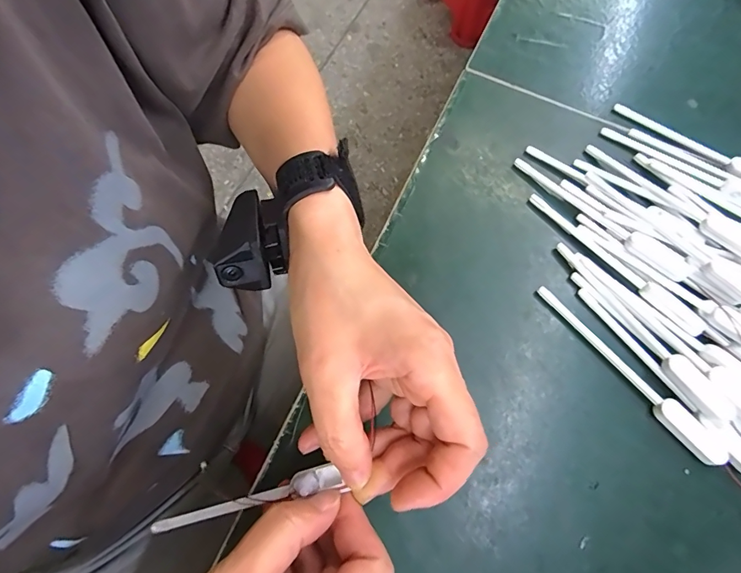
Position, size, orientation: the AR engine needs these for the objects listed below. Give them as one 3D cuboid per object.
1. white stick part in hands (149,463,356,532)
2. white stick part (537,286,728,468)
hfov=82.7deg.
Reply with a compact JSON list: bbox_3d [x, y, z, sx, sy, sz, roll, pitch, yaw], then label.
[{"bbox_3d":[-0.070,0.118,0.227,0.130,0.012,0.013,-25,68,19],"label":"white stick part in hands"},{"bbox_3d":[0.168,0.054,0.277,0.015,0.009,0.145,-34,74,-16],"label":"white stick part"}]

